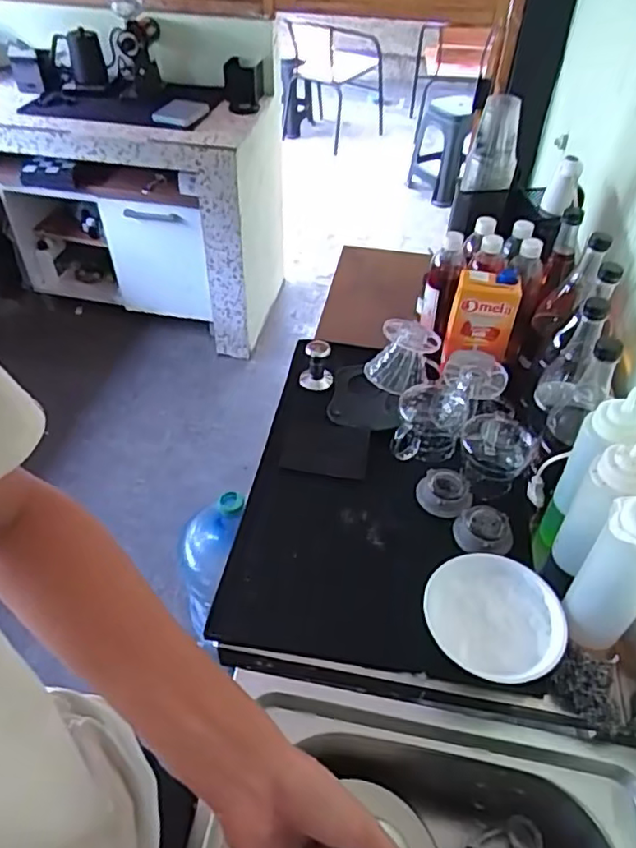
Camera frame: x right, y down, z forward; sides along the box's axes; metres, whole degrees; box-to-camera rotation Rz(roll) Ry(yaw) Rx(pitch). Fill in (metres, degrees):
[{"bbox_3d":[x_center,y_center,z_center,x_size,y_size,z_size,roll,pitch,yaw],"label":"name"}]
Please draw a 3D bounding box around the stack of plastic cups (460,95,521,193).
[{"bbox_3d":[0.326,-0.514,1.121,0.086,0.155,0.081,15,47,14],"label":"stack of plastic cups"}]

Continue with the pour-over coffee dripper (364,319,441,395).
[{"bbox_3d":[0.142,-0.119,1.040,0.102,0.089,0.111,1,45,-1],"label":"pour-over coffee dripper"}]

